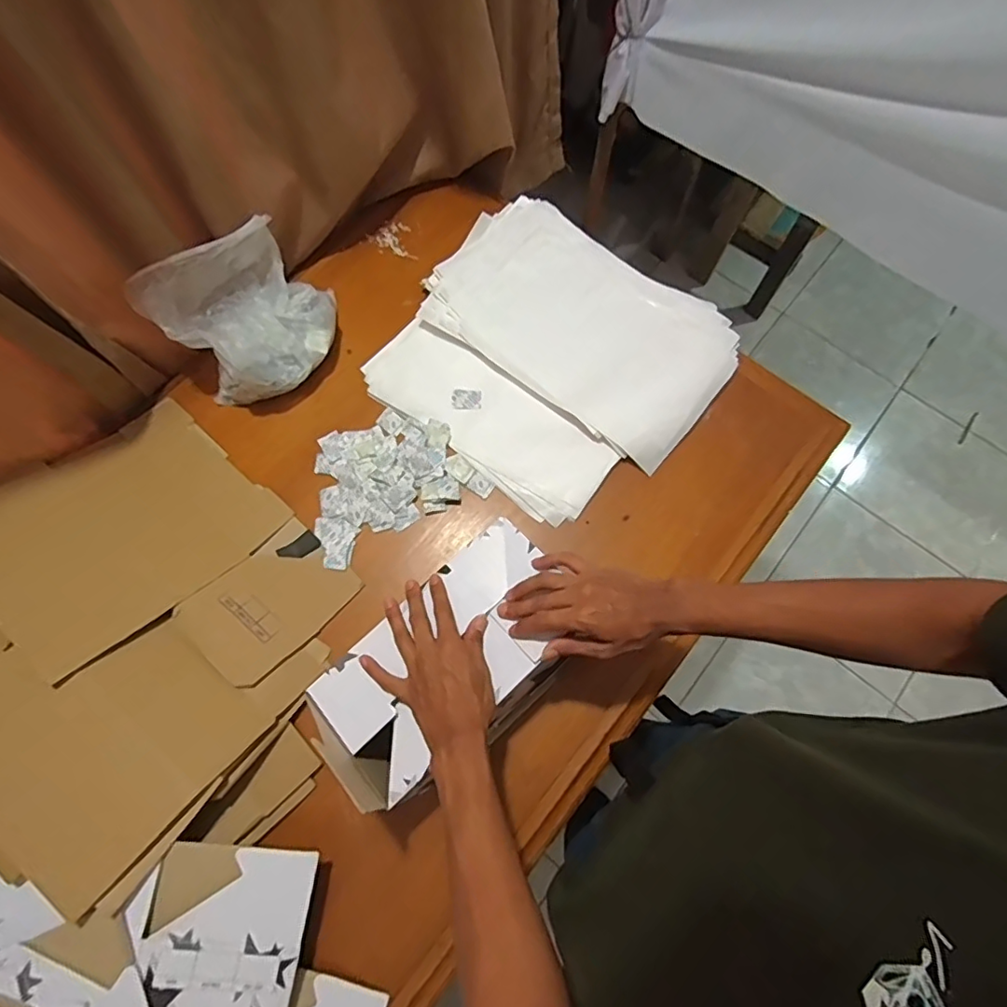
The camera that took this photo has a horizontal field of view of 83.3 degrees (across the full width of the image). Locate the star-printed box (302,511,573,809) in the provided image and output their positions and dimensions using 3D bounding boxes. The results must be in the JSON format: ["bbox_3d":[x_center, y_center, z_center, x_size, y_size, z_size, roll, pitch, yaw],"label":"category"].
[{"bbox_3d":[-0.057,0.173,0.618,0.288,0.127,0.157,-41,76,-12],"label":"star-printed box"}]

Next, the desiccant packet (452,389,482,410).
[{"bbox_3d":[-0.052,-0.147,0.794,0.040,0.004,0.030,-1,72,0],"label":"desiccant packet"}]

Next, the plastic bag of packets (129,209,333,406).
[{"bbox_3d":[-0.332,-0.252,0.744,0.170,0.163,0.203,41,76,12],"label":"plastic bag of packets"}]

